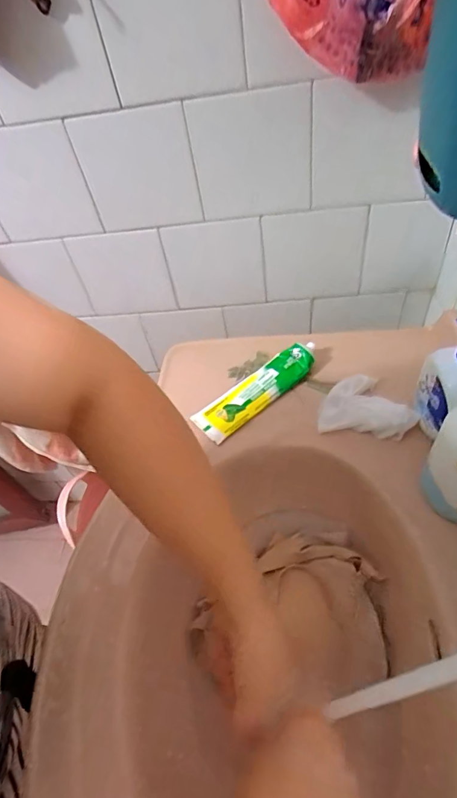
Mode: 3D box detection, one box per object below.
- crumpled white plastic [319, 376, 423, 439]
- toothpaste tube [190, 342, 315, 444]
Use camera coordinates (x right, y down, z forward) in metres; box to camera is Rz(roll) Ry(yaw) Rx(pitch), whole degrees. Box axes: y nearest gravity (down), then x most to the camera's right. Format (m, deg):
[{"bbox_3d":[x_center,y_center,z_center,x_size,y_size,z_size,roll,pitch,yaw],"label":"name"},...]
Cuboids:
[{"bbox_3d":[0.173,0.006,0.526,0.107,0.033,0.084,5,52,14],"label":"crumpled white plastic"},{"bbox_3d":[0.039,-0.019,0.566,0.191,0.027,0.059,-36,54,-19],"label":"toothpaste tube"}]

